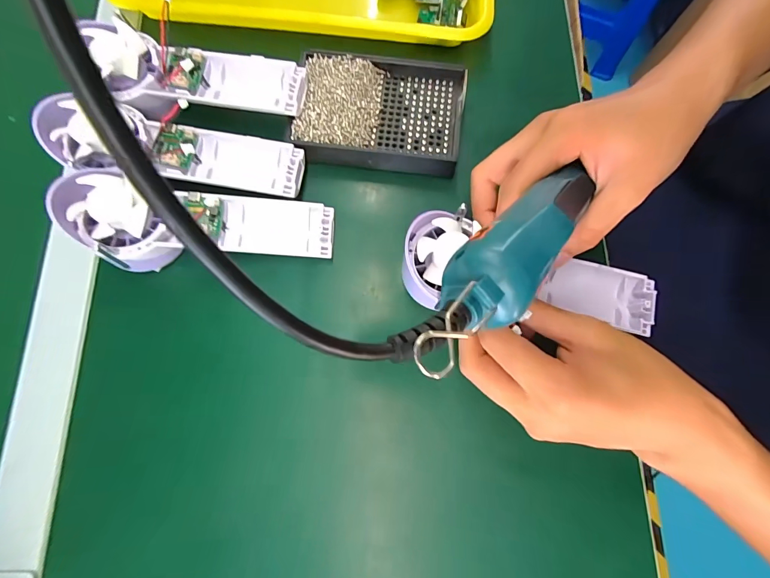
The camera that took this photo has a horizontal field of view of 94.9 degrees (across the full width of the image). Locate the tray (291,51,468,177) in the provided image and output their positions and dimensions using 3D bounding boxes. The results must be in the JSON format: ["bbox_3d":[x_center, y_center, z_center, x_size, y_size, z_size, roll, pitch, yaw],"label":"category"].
[{"bbox_3d":[-0.003,-0.143,0.289,0.129,0.024,0.090,5,77,1],"label":"tray"}]

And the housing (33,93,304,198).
[{"bbox_3d":[-0.150,-0.105,0.257,0.170,0.034,0.051,6,77,1],"label":"housing"}]

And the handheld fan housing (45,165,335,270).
[{"bbox_3d":[-0.126,-0.050,0.248,0.173,0.051,0.067,-3,77,-1],"label":"handheld fan housing"}]

